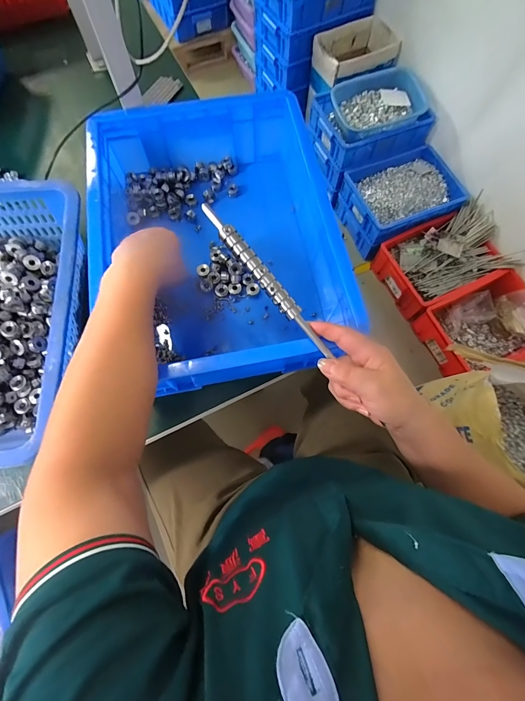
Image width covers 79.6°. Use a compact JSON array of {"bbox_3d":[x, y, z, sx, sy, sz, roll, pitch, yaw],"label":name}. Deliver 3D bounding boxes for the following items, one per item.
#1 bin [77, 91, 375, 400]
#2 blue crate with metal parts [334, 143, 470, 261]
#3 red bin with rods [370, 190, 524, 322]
[{"bbox_3d":[-0.068,-0.161,0.452,0.300,0.122,0.390,-10,72,-5],"label":"bin"},{"bbox_3d":[0.589,-0.647,1.361,0.455,0.163,0.335,-24,74,-9],"label":"blue crate with metal parts"},{"bbox_3d":[0.733,-0.366,1.291,0.475,0.159,0.333,-23,74,-9],"label":"red bin with rods"}]

